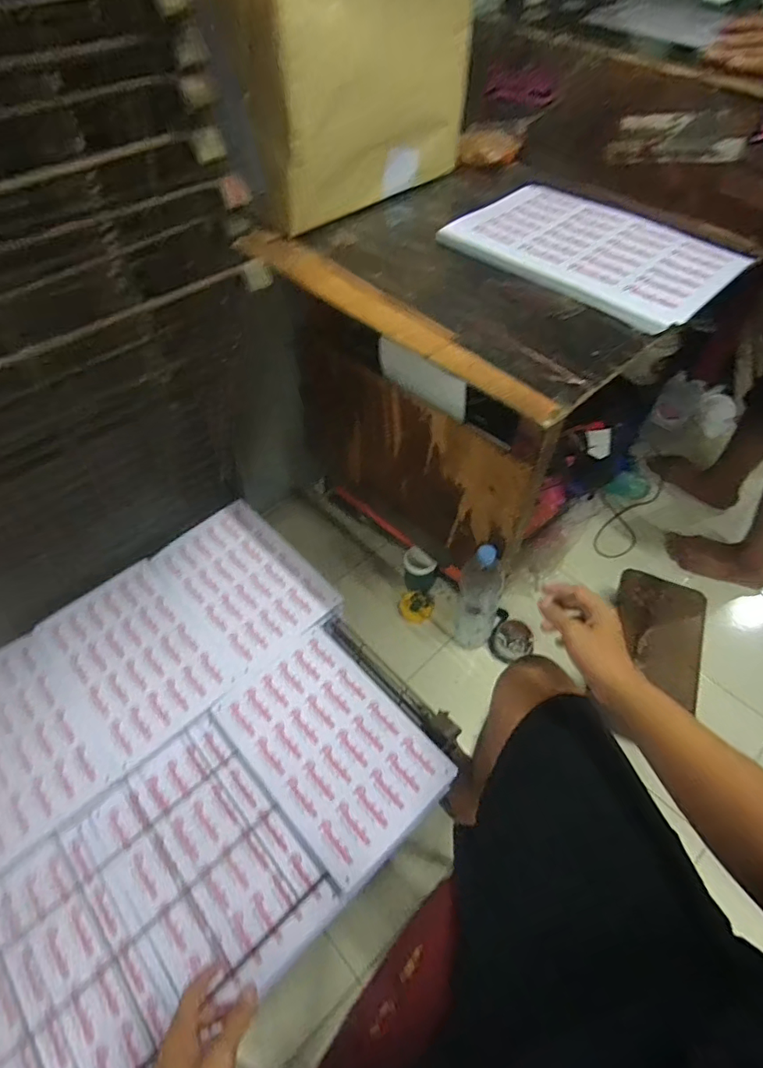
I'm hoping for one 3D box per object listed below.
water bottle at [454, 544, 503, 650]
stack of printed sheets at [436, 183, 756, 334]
[{"bbox_3d":[0.200,0.123,1.065,0.086,0.313,0.085,11,54,10],"label":"water bottle"},{"bbox_3d":[0.271,-0.379,0.693,0.343,0.016,0.237,37,62,26],"label":"stack of printed sheets"}]

